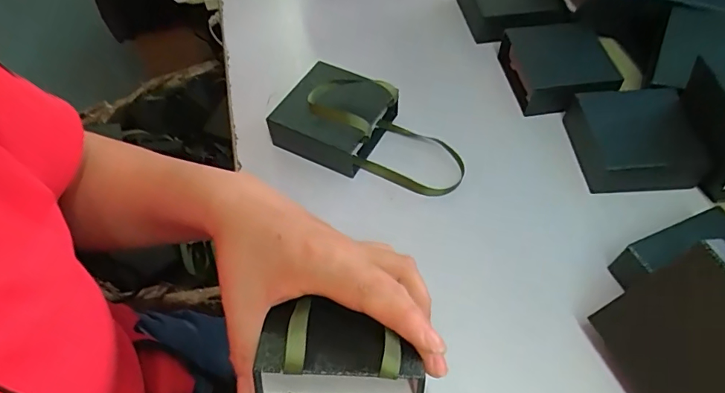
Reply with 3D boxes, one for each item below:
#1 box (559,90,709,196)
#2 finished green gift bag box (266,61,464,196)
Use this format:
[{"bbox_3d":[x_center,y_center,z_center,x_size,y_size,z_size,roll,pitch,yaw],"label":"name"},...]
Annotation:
[{"bbox_3d":[0.239,-0.050,0.427,0.095,0.034,0.091,-4,54,0],"label":"box"},{"bbox_3d":[0.010,-0.063,0.427,0.169,0.065,0.089,22,58,17],"label":"finished green gift bag box"}]

